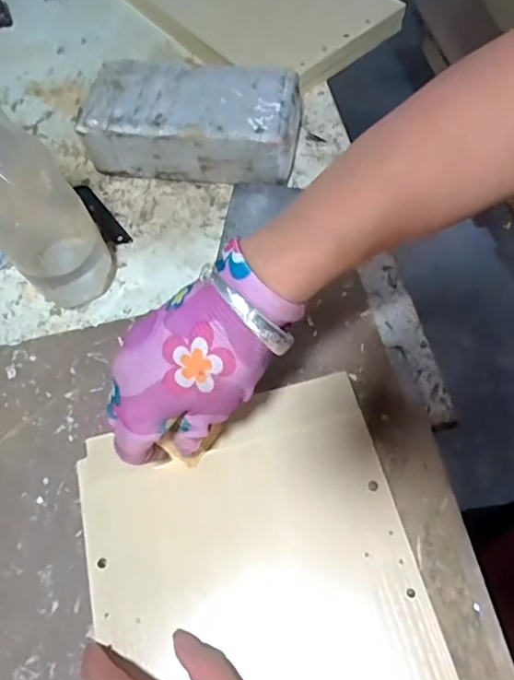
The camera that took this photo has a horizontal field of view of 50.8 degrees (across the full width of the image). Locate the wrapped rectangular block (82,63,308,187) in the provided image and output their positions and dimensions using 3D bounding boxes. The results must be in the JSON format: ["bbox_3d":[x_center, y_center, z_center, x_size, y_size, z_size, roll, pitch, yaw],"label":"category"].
[{"bbox_3d":[-0.061,-0.214,0.540,0.205,0.071,0.102,9,64,8],"label":"wrapped rectangular block"}]

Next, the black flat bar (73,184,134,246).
[{"bbox_3d":[-0.157,-0.126,0.538,0.020,0.005,0.095,-34,66,-13],"label":"black flat bar"}]

